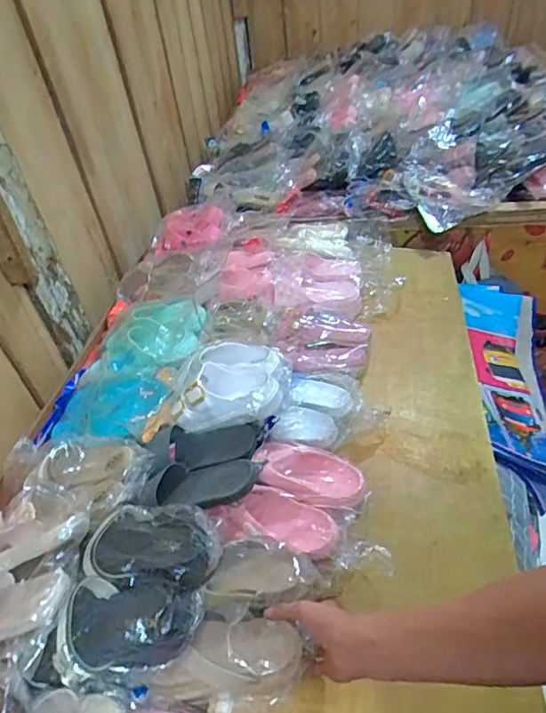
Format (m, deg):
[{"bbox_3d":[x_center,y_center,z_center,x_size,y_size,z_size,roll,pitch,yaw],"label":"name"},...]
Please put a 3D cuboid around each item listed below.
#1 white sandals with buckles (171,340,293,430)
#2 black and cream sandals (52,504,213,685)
[{"bbox_3d":[-0.073,0.040,0.924,0.199,0.059,0.177,2,42,10],"label":"white sandals with buckles"},{"bbox_3d":[-0.169,0.286,0.644,0.163,0.049,0.220,4,42,12],"label":"black and cream sandals"}]

